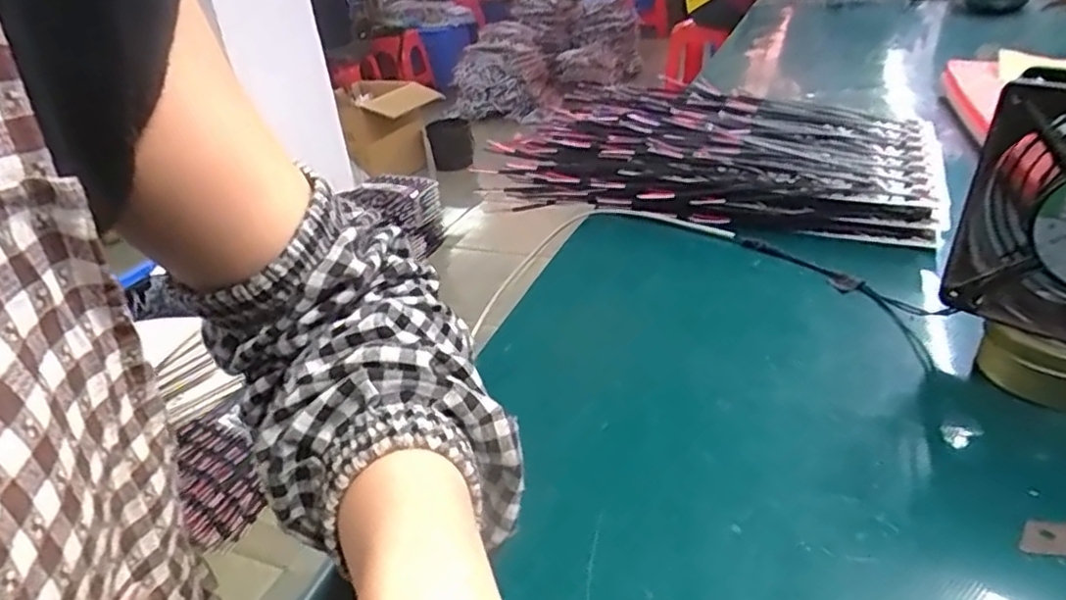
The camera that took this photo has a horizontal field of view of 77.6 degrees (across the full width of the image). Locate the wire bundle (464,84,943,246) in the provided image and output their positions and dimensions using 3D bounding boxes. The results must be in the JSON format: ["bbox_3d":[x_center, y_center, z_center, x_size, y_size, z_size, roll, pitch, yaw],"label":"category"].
[{"bbox_3d":[0.153,-0.136,0.614,0.368,0.073,0.223,8,32,20],"label":"wire bundle"}]

